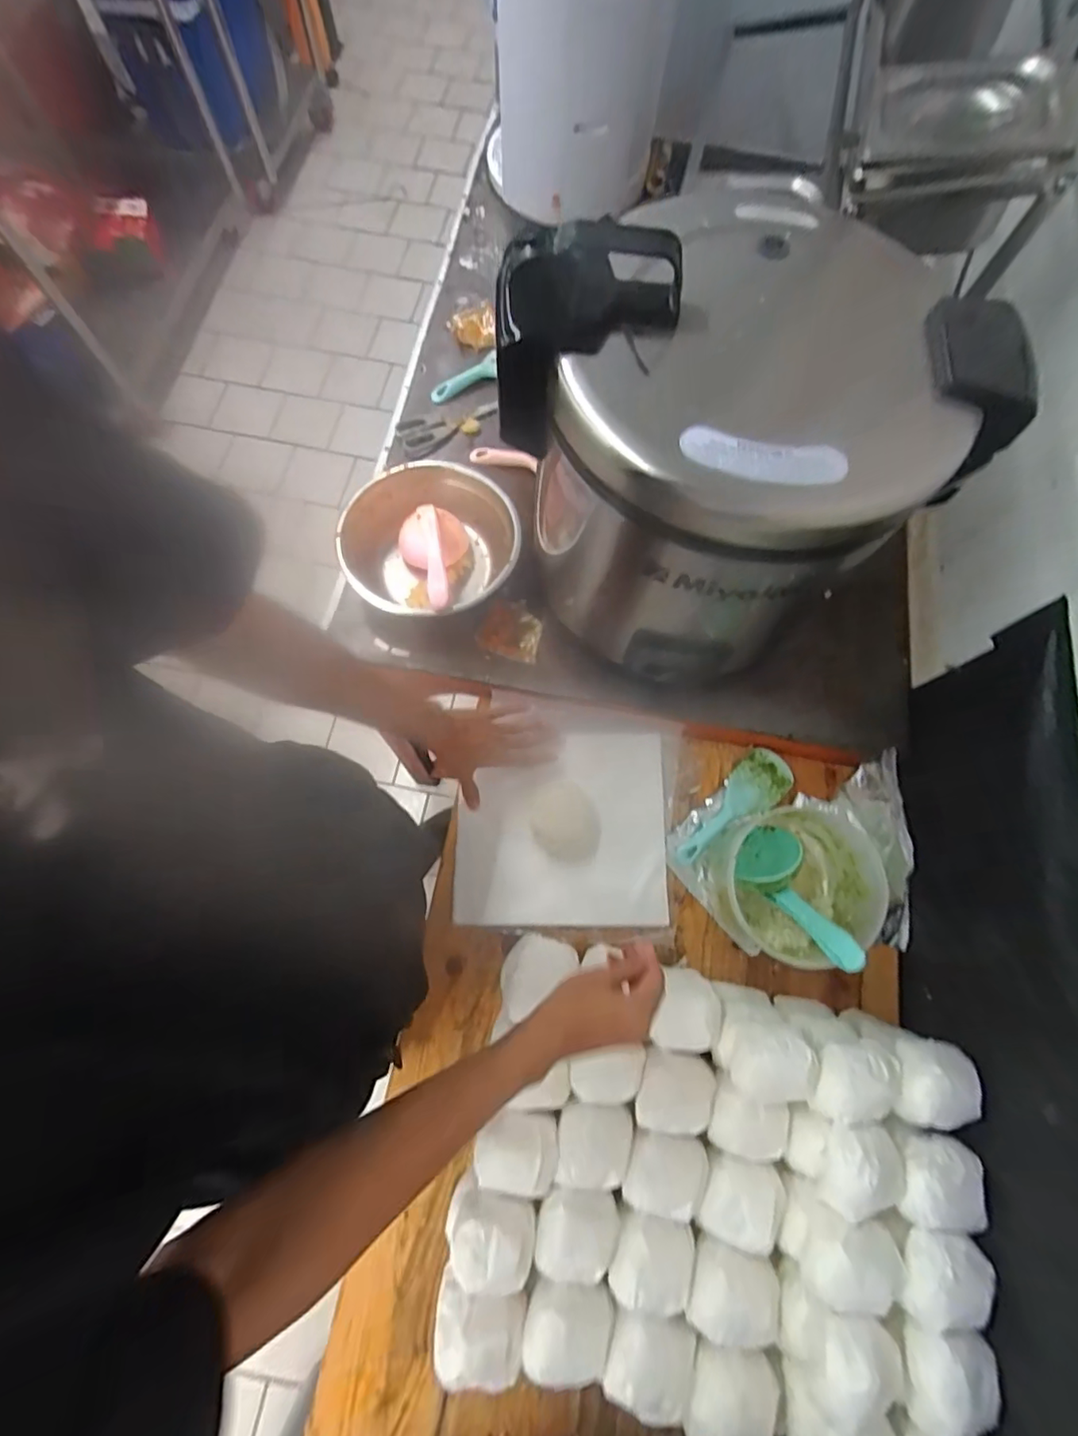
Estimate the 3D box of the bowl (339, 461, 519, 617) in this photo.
[{"bbox_3d":[-0.143,-0.227,0.765,0.223,0.097,0.210,1,72,-2],"label":"bowl"}]

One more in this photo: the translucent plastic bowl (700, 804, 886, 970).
[{"bbox_3d":[0.292,0.193,0.655,0.147,0.130,0.154,1,72,-2],"label":"translucent plastic bowl"}]

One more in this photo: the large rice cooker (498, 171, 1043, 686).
[{"bbox_3d":[0.166,-0.228,0.590,0.316,0.386,0.303,-28,76,-11],"label":"large rice cooker"}]

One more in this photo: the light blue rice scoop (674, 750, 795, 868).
[{"bbox_3d":[0.256,0.122,0.732,0.065,0.015,0.191,44,76,11],"label":"light blue rice scoop"}]

